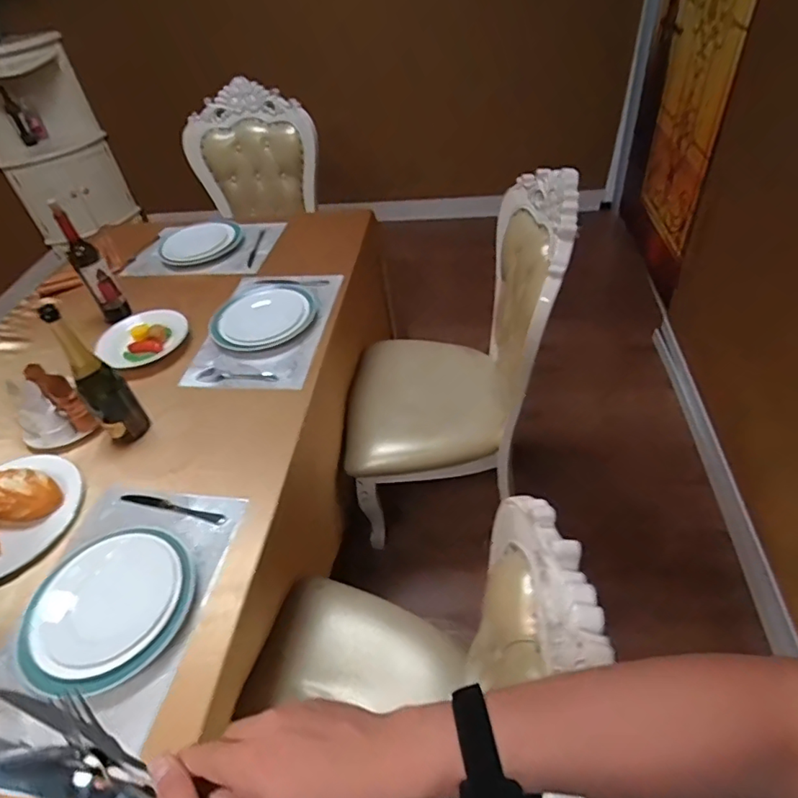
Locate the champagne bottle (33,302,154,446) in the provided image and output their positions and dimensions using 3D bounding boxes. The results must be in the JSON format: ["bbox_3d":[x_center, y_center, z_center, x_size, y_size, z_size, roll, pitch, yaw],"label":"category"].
[{"bbox_3d":[-0.594,-0.037,1.050,0.090,0.317,0.083,-37,51,-24],"label":"champagne bottle"}]

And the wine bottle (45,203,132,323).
[{"bbox_3d":[-0.805,-0.342,1.396,0.081,0.331,0.082,-35,50,-23],"label":"wine bottle"}]

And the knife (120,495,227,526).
[{"bbox_3d":[-0.426,0.204,0.996,0.229,0.007,0.023,9,47,15],"label":"knife"}]

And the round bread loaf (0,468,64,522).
[{"bbox_3d":[-0.721,0.181,1.006,0.147,0.057,0.097,8,48,17],"label":"round bread loaf"}]

